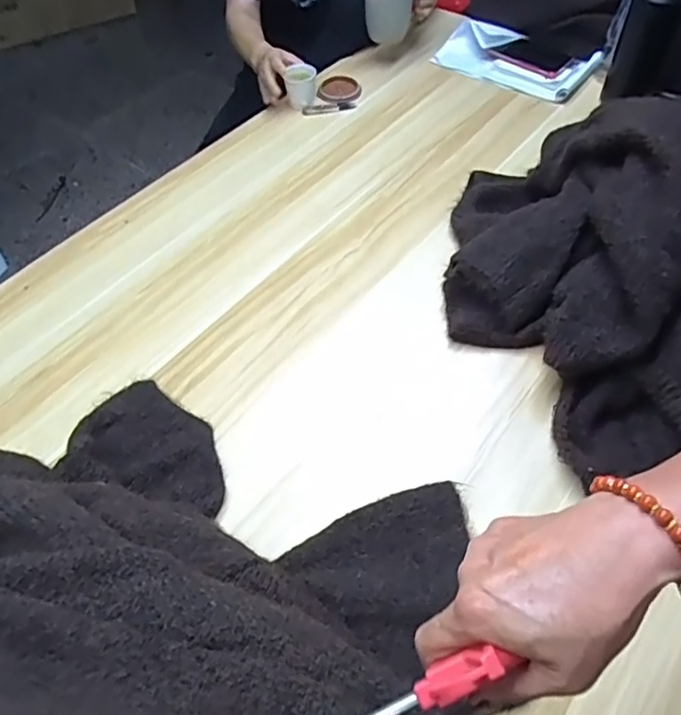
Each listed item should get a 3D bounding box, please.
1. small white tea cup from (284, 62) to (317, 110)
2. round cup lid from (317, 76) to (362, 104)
[{"bbox_3d":[-0.071,-0.504,1.053,0.051,0.065,0.049,-2,55,3],"label":"small white tea cup"},{"bbox_3d":[-0.001,-0.508,1.073,0.082,0.009,0.075,-6,62,-11],"label":"round cup lid"}]

